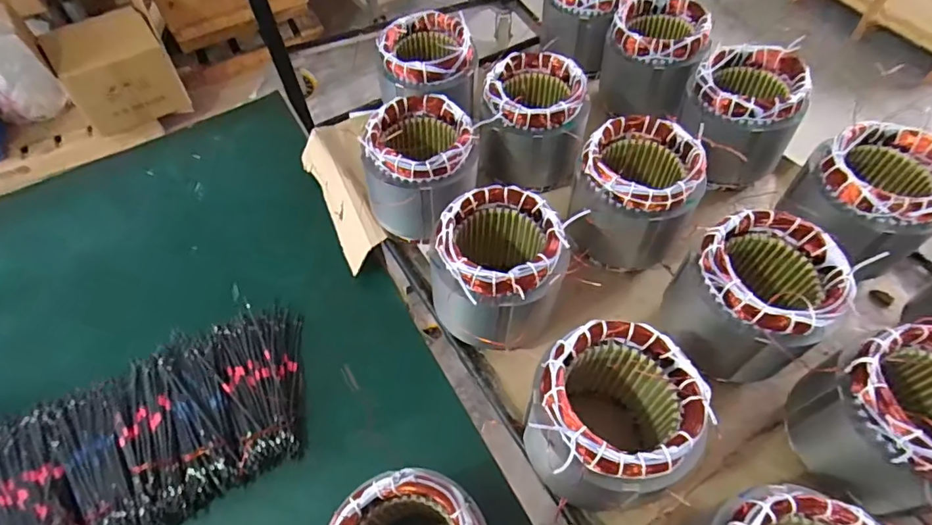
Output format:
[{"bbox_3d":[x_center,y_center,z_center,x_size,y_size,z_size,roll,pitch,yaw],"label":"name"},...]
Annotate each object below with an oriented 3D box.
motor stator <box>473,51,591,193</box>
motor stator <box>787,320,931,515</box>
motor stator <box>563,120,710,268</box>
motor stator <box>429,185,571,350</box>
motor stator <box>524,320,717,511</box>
[{"bbox_3d":[0.100,-0.204,0.751,0.150,0.143,0.158,12,57,10],"label":"motor stator"},{"bbox_3d":[0.417,0.148,0.477,0.140,0.125,0.137,-1,56,2],"label":"motor stator"},{"bbox_3d":[0.221,-0.089,0.659,0.145,0.144,0.134,-1,56,2],"label":"motor stator"},{"bbox_3d":[0.040,0.010,0.596,0.133,0.147,0.136,-1,56,2],"label":"motor stator"},{"bbox_3d":[0.139,0.147,0.485,0.136,0.128,0.135,-1,56,2],"label":"motor stator"}]

